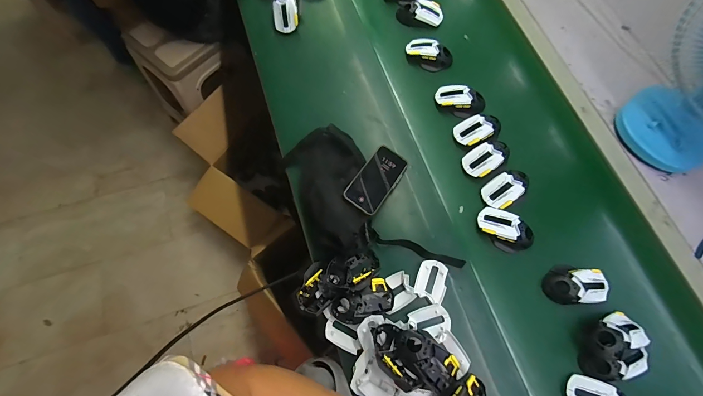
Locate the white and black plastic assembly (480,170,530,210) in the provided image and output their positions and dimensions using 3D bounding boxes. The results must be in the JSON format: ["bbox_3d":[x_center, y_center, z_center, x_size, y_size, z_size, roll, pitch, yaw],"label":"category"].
[{"bbox_3d":[0.332,-0.023,0.686,0.108,0.032,0.064,-36,75,-12],"label":"white and black plastic assembly"}]

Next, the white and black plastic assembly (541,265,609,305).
[{"bbox_3d":[0.443,0.174,0.633,0.116,0.046,0.073,8,71,2],"label":"white and black plastic assembly"}]

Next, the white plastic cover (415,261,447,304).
[{"bbox_3d":[0.161,0.164,0.633,0.062,0.013,0.077,22,72,7],"label":"white plastic cover"}]

